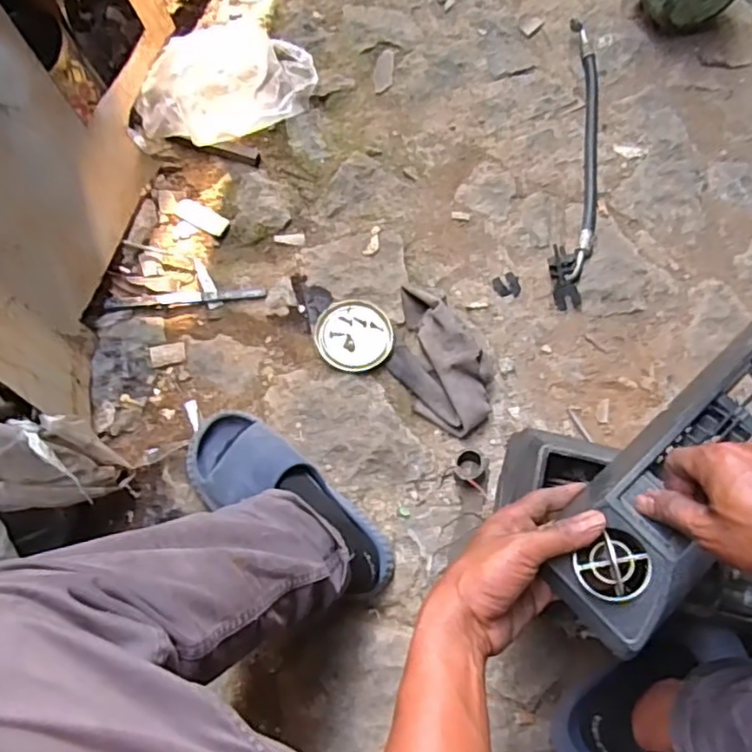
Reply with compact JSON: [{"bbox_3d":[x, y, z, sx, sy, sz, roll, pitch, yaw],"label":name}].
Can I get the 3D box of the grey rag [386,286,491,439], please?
[{"bbox_3d":[0.079,-0.024,0.862,0.107,0.055,0.210,-29,73,-12],"label":"grey rag"}]

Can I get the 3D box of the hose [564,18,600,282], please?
[{"bbox_3d":[0.333,-0.366,1.016,0.052,0.025,0.489,7,70,0],"label":"hose"}]

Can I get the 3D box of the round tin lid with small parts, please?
[{"bbox_3d":[-0.031,-0.057,0.894,0.104,0.016,0.107,1,70,-2],"label":"round tin lid with small parts"}]

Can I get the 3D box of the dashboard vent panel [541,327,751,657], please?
[{"bbox_3d":[0.274,0.057,0.512,0.354,0.063,0.097,-36,75,-21],"label":"dashboard vent panel"}]

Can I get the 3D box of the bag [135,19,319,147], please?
[{"bbox_3d":[-0.225,-0.448,0.978,0.282,0.106,0.133,-28,73,-12],"label":"bag"}]

